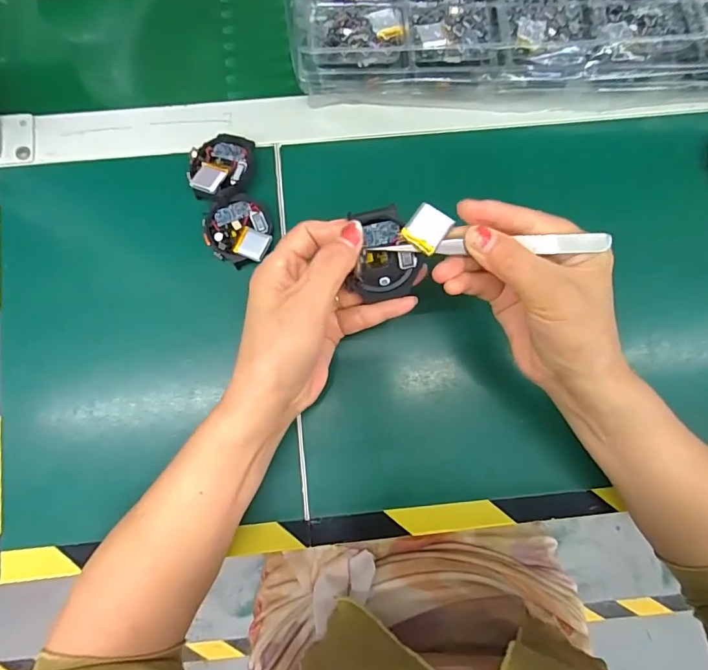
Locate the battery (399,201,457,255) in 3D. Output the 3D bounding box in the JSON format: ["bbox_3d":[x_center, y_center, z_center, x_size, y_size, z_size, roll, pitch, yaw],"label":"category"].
[{"bbox_3d":[0.040,-0.058,0.243,0.021,0.006,0.023,36,83,4],"label":"battery"}]

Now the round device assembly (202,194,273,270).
[{"bbox_3d":[-0.084,-0.076,0.327,0.047,0.016,0.054,-31,84,-5],"label":"round device assembly"}]

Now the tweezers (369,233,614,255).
[{"bbox_3d":[0.073,-0.048,0.244,0.128,0.011,0.010,-1,82,8],"label":"tweezers"}]

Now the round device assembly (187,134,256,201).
[{"bbox_3d":[-0.099,-0.125,0.329,0.046,0.016,0.050,0,82,-1],"label":"round device assembly"}]

